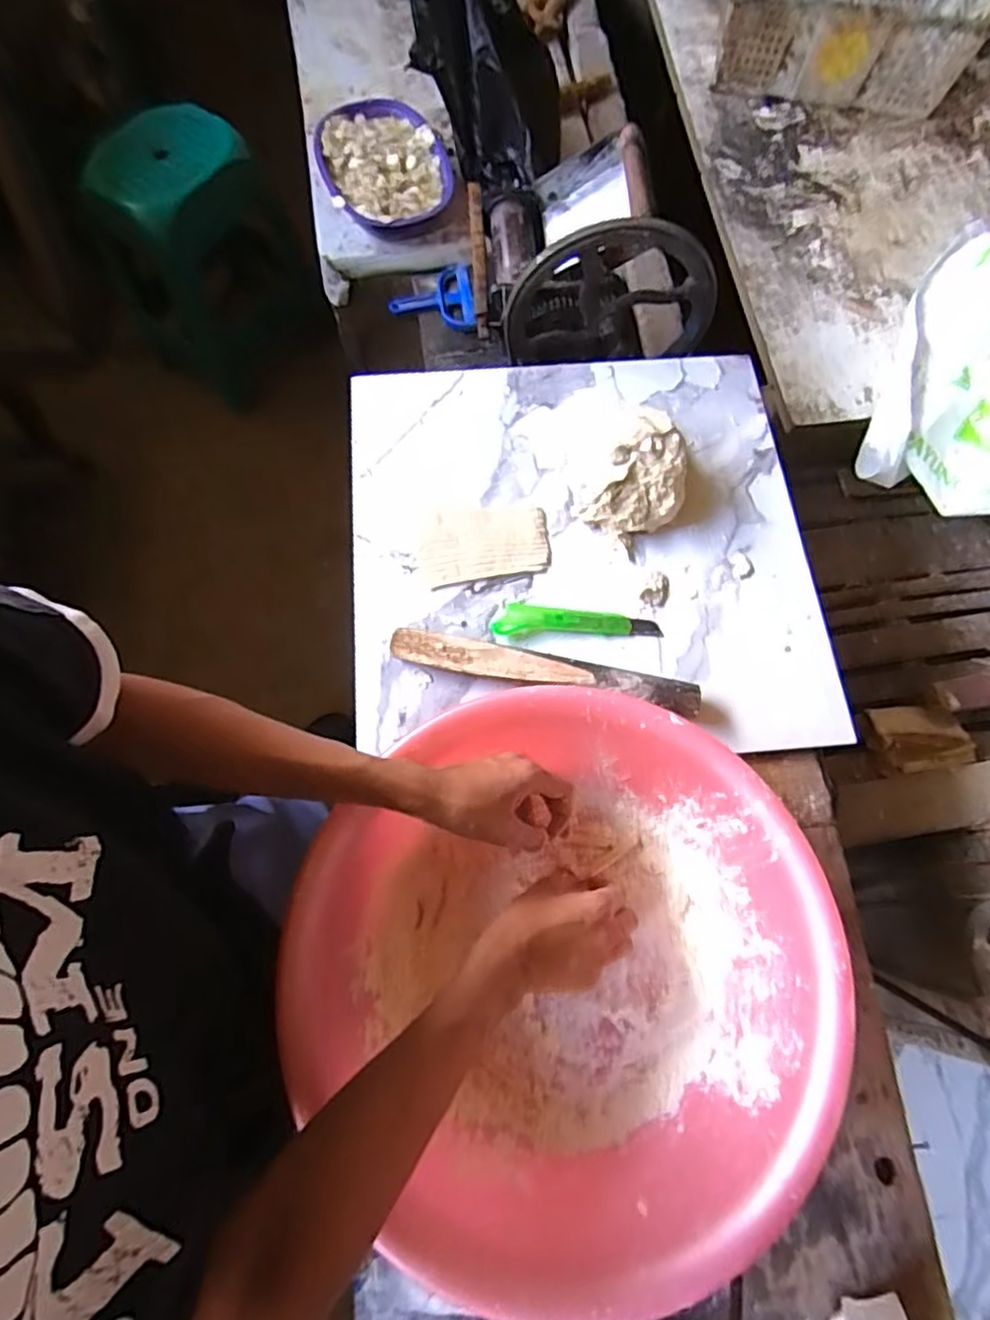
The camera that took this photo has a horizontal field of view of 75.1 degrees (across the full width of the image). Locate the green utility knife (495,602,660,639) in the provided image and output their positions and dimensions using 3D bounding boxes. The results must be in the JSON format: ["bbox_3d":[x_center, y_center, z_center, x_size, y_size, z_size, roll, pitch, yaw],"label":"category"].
[{"bbox_3d":[0.086,-0.042,0.671,0.172,0.021,0.034,-1,74,0],"label":"green utility knife"}]

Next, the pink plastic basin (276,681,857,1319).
[{"bbox_3d":[0.066,0.236,0.531,0.367,0.125,0.398,0,74,0],"label":"pink plastic basin"}]

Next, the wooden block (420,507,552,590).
[{"bbox_3d":[-0.011,-0.126,0.705,0.138,0.011,0.085,-11,74,-3],"label":"wooden block"}]

